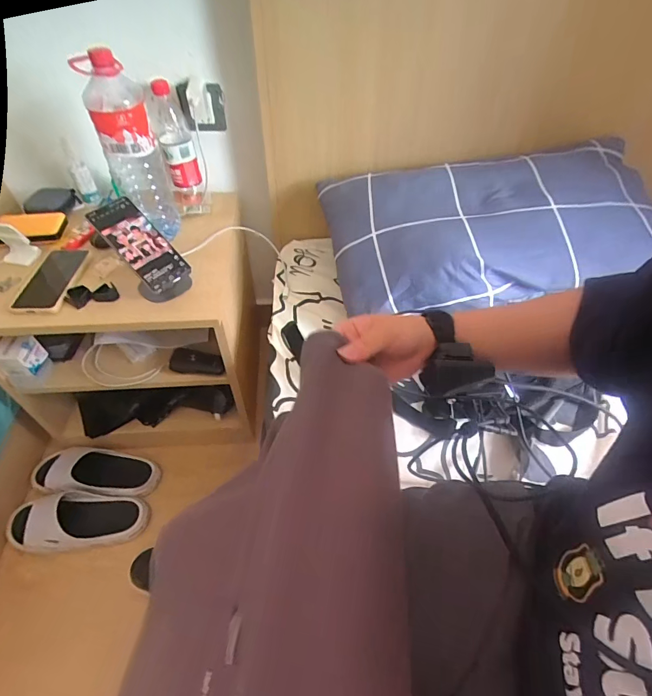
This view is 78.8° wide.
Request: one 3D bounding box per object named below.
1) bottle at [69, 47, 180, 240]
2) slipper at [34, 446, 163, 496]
[{"bbox_3d":[-0.354,-0.344,0.737,0.092,0.291,0.089,-14,50,-13],"label":"bottle"},{"bbox_3d":[-0.547,0.291,0.944,0.287,0.060,0.106,2,48,1],"label":"slipper"}]

